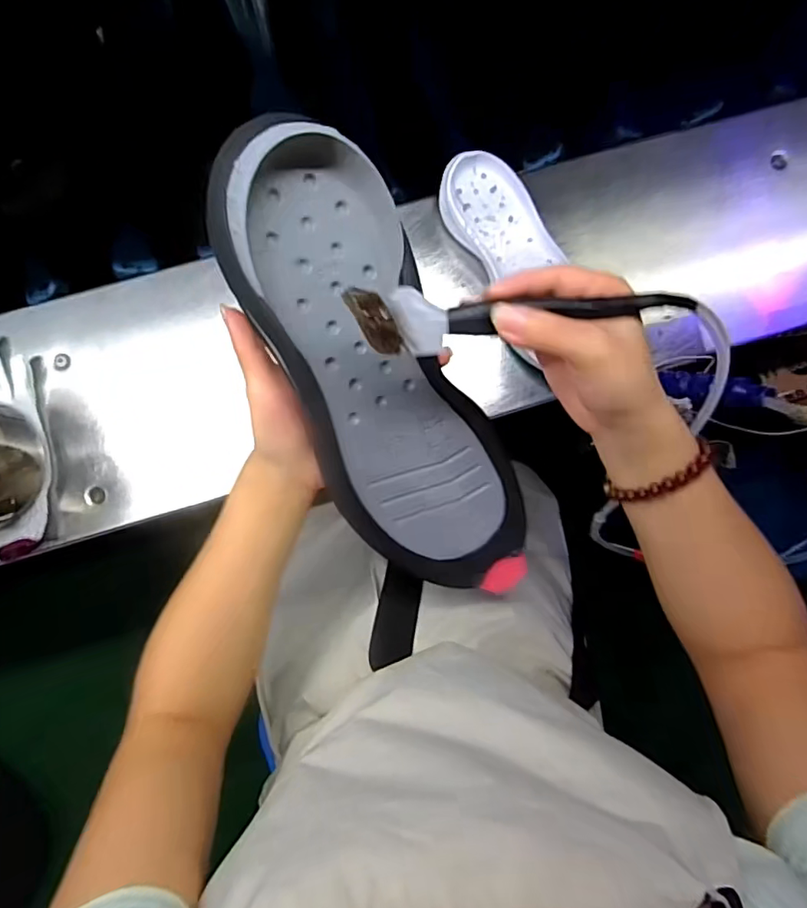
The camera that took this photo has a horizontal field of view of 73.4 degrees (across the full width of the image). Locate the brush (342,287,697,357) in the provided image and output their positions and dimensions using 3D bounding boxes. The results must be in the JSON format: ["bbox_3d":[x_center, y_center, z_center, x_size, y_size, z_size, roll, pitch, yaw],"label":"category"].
[{"bbox_3d":[0.059,-0.072,0.280,0.170,0.023,0.029,-3,89,4],"label":"brush"}]

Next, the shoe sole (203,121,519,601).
[{"bbox_3d":[-0.009,-0.034,0.337,0.110,0.038,0.307,-30,115,-4],"label":"shoe sole"}]

